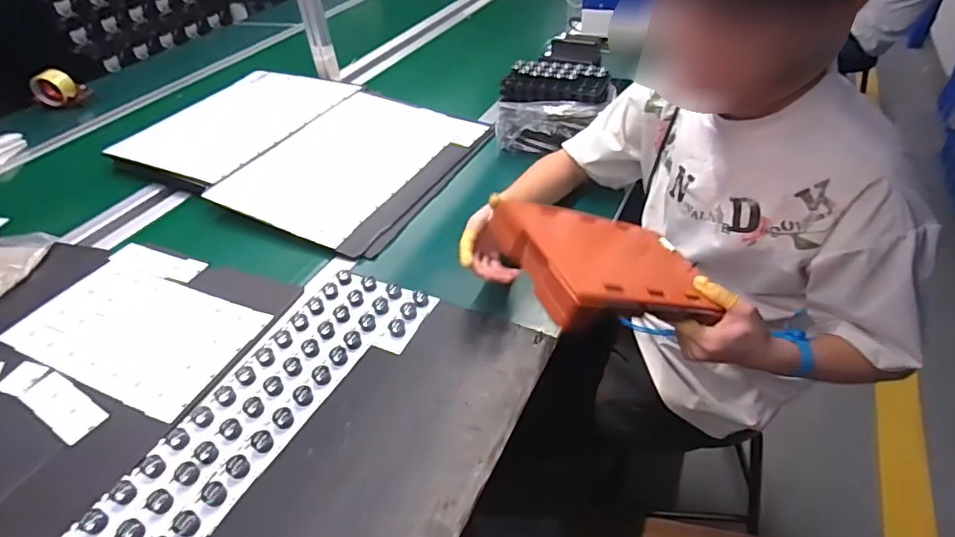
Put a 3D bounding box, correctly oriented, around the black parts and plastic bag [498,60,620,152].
[{"bbox_3d":[0.146,-0.297,1.011,0.224,0.167,0.119,5,43,12],"label":"black parts and plastic bag"}]

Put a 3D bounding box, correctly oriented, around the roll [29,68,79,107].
[{"bbox_3d":[-1.186,-0.510,1.454,0.113,0.098,0.056,6,43,13],"label":"roll"}]

